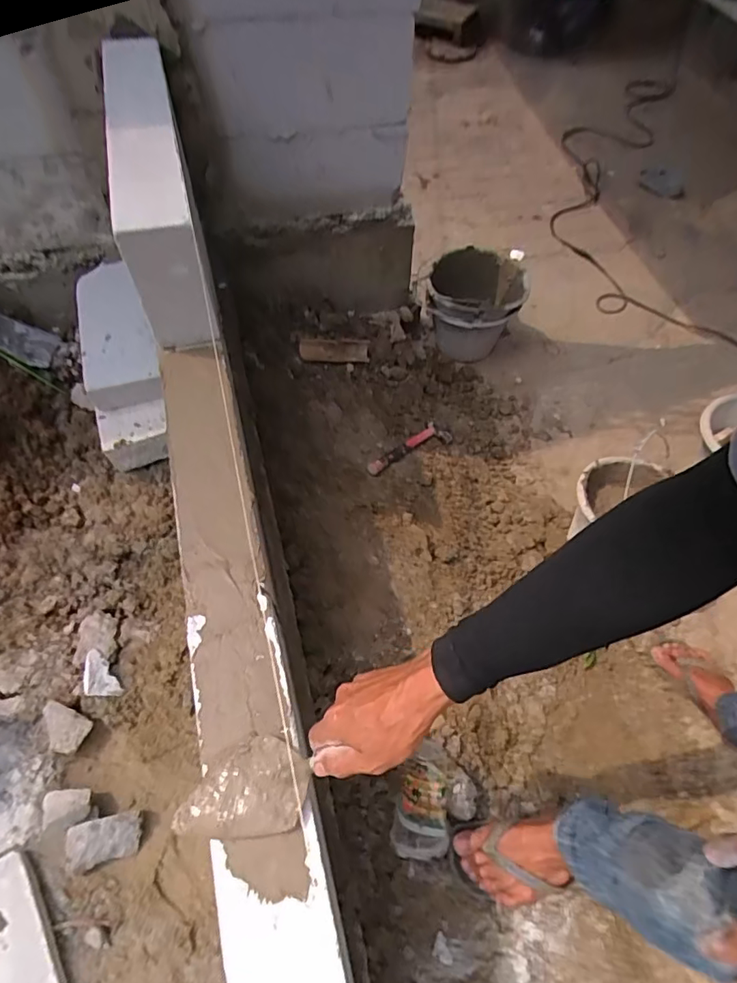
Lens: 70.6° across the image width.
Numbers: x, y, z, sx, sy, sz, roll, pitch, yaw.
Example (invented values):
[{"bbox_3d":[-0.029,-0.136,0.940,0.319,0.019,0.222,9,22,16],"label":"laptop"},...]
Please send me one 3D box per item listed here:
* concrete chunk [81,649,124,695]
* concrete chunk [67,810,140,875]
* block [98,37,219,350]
[{"bbox_3d":[-0.416,0.283,0.795,0.044,0.023,0.075,-31,65,-20],"label":"concrete chunk"},{"bbox_3d":[-0.348,0.460,0.687,0.087,0.042,0.056,-11,60,-10],"label":"concrete chunk"},{"bbox_3d":[-0.335,-0.488,0.829,0.100,0.208,0.505,-13,60,-11],"label":"block"}]

